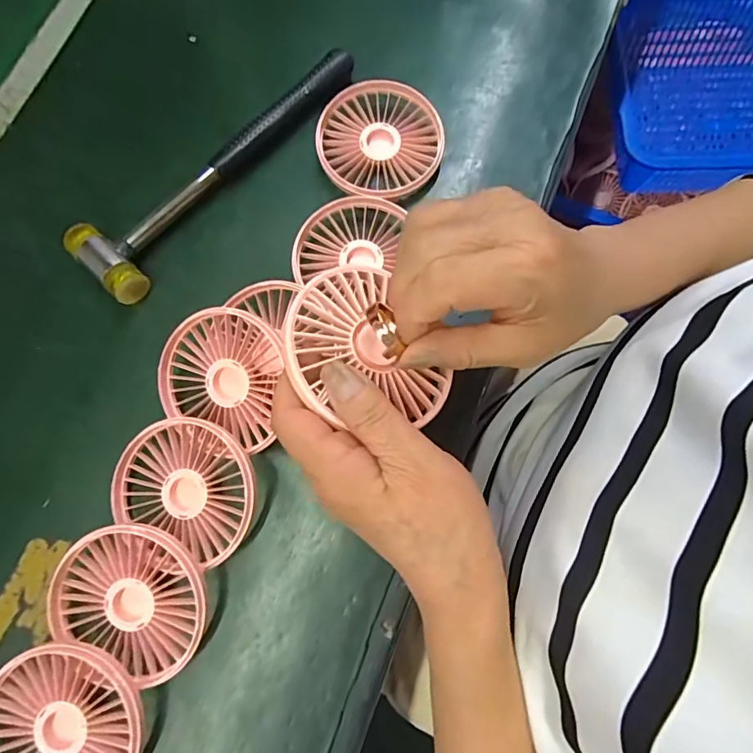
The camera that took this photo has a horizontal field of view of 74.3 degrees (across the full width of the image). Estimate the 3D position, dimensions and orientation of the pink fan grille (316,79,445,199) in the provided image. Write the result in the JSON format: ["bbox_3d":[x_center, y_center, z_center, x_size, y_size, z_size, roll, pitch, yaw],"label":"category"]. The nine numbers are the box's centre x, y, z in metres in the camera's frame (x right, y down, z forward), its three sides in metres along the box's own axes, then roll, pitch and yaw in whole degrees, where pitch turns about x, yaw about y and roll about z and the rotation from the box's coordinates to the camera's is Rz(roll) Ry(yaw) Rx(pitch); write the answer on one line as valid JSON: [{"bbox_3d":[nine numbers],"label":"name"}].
[{"bbox_3d":[0.002,-0.165,0.352,0.086,0.019,0.086,7,77,3],"label":"pink fan grille"}]

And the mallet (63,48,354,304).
[{"bbox_3d":[-0.108,-0.151,0.351,0.061,0.020,0.234,42,81,10],"label":"mallet"}]

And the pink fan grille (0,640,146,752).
[{"bbox_3d":[-0.168,0.189,0.266,0.085,0.023,0.086,0,76,1],"label":"pink fan grille"}]

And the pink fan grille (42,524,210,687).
[{"bbox_3d":[-0.136,0.123,0.281,0.088,0.018,0.074,28,87,6],"label":"pink fan grille"}]

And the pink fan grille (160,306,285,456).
[{"bbox_3d":[-0.094,-0.003,0.301,0.079,0.011,0.075,20,100,12],"label":"pink fan grille"}]

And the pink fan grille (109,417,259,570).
[{"bbox_3d":[-0.112,0.064,0.297,0.088,0.029,0.070,25,78,7],"label":"pink fan grille"}]

